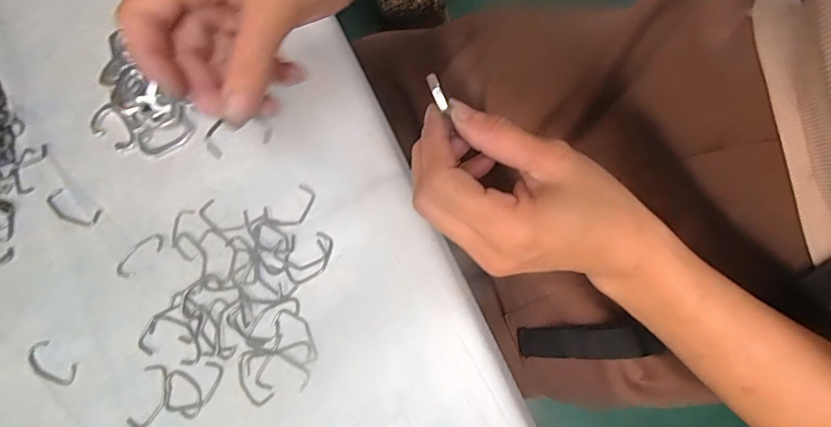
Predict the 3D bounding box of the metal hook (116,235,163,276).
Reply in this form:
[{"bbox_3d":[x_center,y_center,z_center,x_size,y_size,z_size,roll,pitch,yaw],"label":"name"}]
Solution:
[{"bbox_3d":[-0.190,0.028,0.322,0.037,0.004,0.015,-42,81,-9],"label":"metal hook"}]

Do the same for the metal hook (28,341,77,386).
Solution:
[{"bbox_3d":[-0.240,0.100,0.309,0.036,0.004,0.020,34,79,7],"label":"metal hook"}]

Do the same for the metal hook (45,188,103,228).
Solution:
[{"bbox_3d":[-0.241,-0.003,0.330,0.038,0.004,0.018,27,79,5],"label":"metal hook"}]

